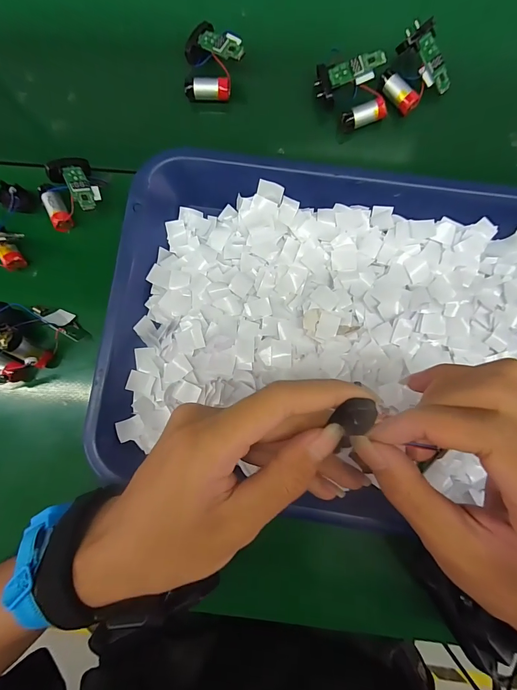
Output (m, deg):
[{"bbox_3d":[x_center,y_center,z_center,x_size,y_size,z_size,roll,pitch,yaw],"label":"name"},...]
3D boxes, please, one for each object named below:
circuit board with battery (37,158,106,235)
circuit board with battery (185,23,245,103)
[{"bbox_3d":[-0.149,-0.120,0.273,0.052,0.021,0.050,-36,87,0],"label":"circuit board with battery"},{"bbox_3d":[-0.037,-0.237,0.283,0.047,0.021,0.057,1,87,2],"label":"circuit board with battery"}]

